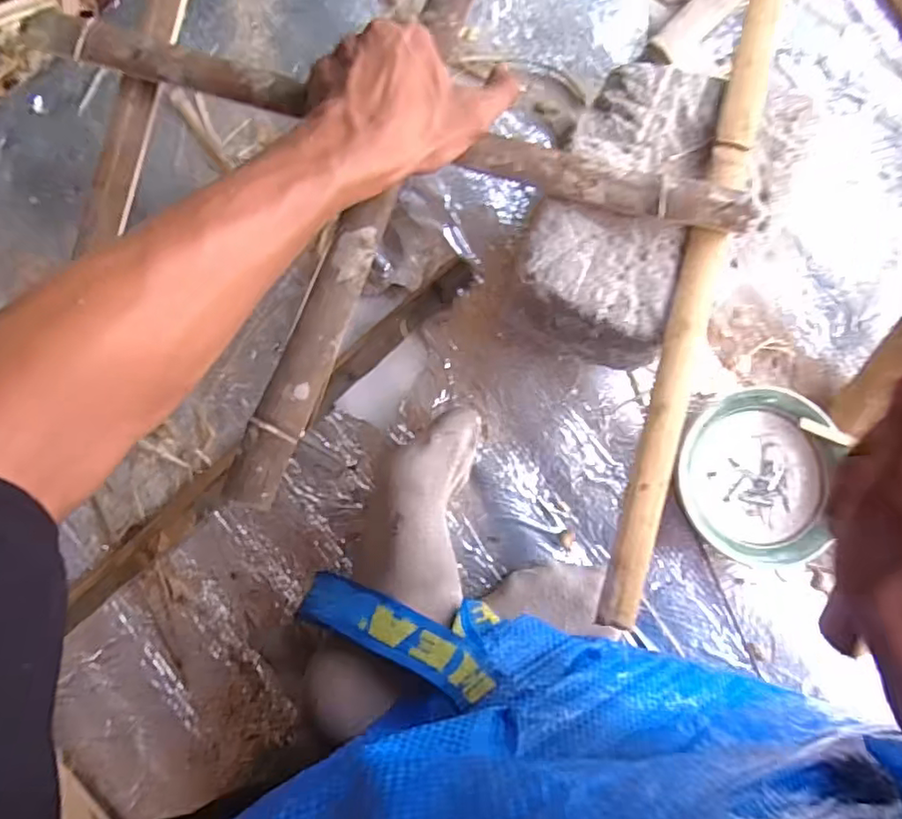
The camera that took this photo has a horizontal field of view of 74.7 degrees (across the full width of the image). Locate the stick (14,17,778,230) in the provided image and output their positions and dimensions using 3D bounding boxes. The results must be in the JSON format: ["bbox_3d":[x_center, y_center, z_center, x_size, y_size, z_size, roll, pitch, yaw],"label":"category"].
[{"bbox_3d":[-0.042,-0.188,0.389,0.494,0.023,0.032,17,87,4],"label":"stick"}]

